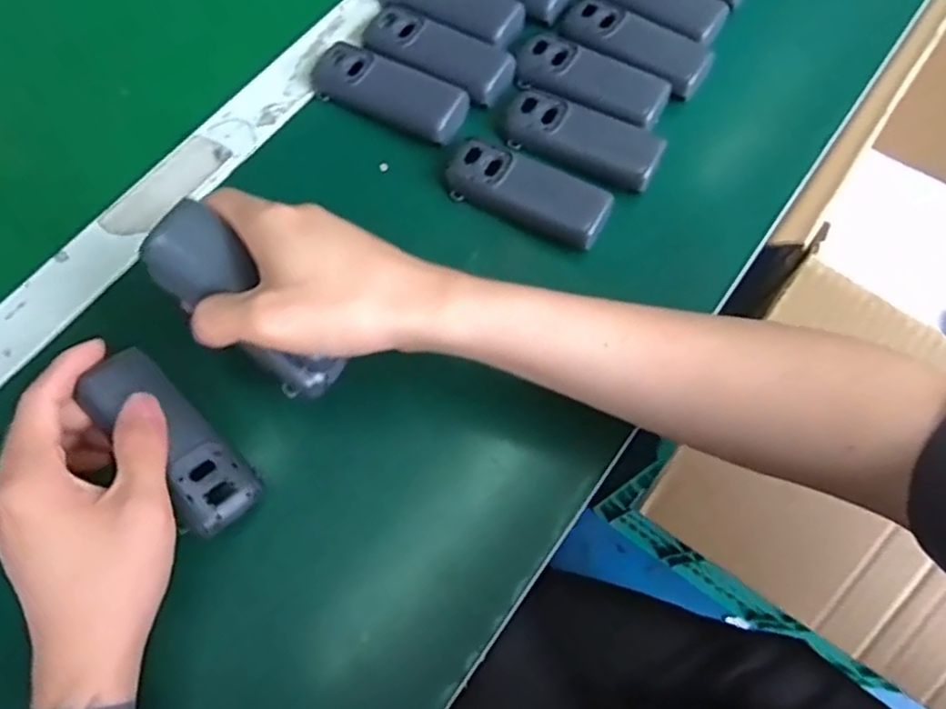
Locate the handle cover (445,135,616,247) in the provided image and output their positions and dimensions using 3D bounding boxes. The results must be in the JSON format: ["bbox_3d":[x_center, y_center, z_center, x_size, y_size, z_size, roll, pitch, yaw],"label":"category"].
[{"bbox_3d":[0.033,-0.103,0.427,0.105,0.016,0.037,27,70,8],"label":"handle cover"}]

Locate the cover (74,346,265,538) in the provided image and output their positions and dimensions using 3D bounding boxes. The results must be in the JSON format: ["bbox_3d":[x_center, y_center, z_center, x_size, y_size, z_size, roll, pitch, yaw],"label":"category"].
[{"bbox_3d":[-0.158,0.047,0.357,0.105,0.022,0.040,48,52,3],"label":"cover"}]

